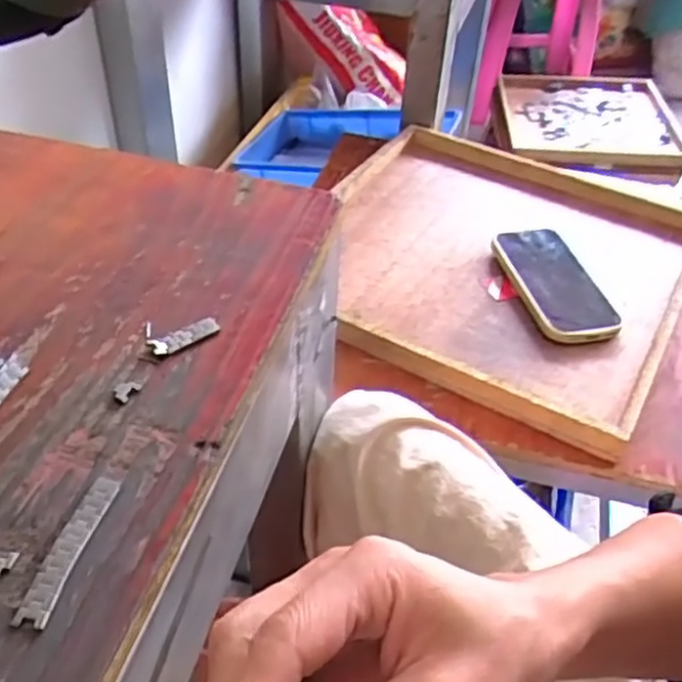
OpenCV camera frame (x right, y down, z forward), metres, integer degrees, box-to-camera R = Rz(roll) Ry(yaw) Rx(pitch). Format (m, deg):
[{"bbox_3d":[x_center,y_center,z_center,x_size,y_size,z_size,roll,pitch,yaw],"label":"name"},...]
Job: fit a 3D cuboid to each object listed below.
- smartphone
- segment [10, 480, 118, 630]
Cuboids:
[{"bbox_3d":[0.221,-0.060,0.745,0.080,0.012,0.159,-14,51,-11],"label":"smartphone"},{"bbox_3d":[-0.109,0.082,0.288,0.013,0.004,0.066,11,44,7],"label":"segment"}]

